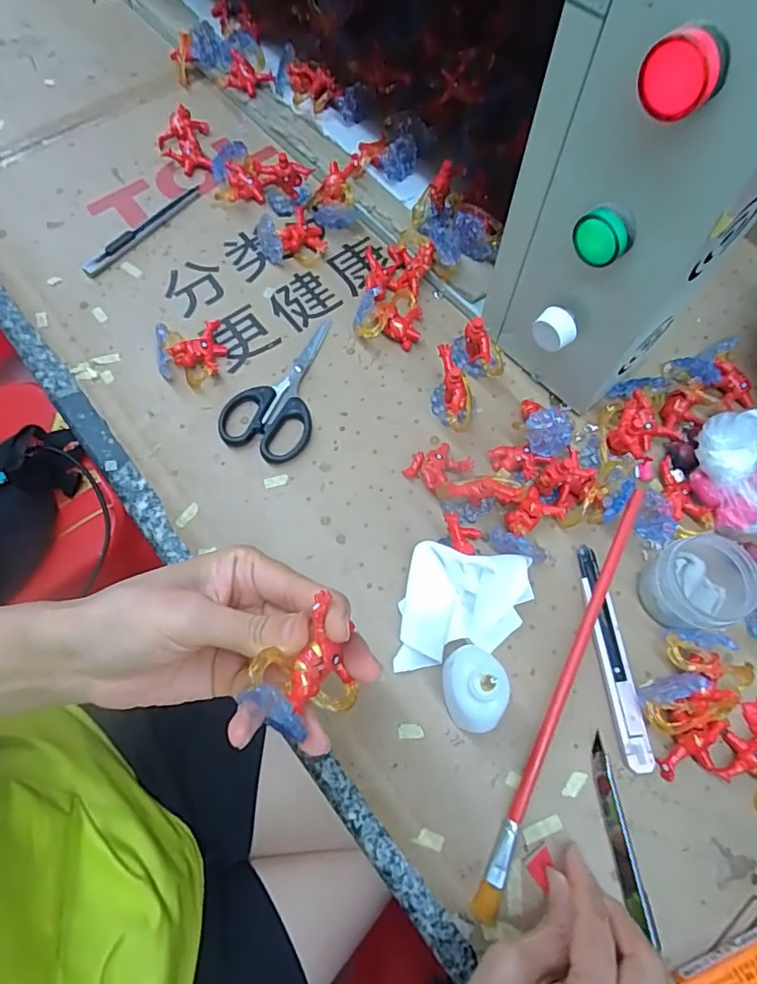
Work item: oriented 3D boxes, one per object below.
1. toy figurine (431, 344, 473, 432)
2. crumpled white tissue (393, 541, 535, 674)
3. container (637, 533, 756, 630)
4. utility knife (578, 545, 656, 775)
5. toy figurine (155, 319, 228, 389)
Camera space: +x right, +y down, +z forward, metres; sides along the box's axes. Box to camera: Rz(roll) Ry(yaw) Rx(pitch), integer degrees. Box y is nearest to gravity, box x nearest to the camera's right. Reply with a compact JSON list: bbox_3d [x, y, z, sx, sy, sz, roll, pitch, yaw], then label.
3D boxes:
[{"bbox_3d":[0.053,-0.068,0.378,0.026,0.049,0.050,0,69,0],"label":"toy figurine"},{"bbox_3d":[0.053,0.072,0.321,0.077,0.046,0.071,7,69,2],"label":"crumpled white tissue"},{"bbox_3d":[0.200,0.056,0.330,0.061,0.038,0.052,-14,70,-6],"label":"container"},{"bbox_3d":[0.142,0.099,0.330,0.017,0.013,0.132,-7,69,-3],"label":"utility knife"},{"bbox_3d":[-0.141,-0.112,0.402,0.042,0.031,0.058,6,69,2],"label":"toy figurine"}]

